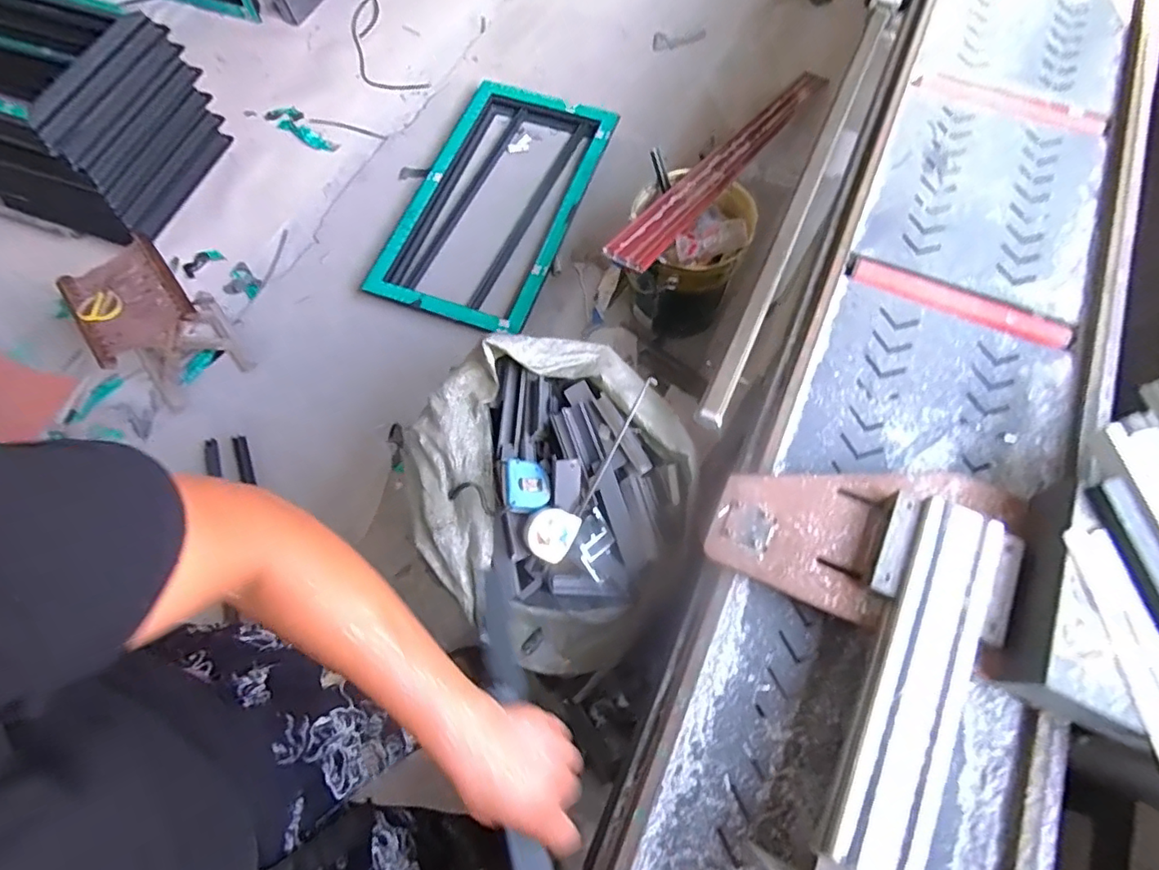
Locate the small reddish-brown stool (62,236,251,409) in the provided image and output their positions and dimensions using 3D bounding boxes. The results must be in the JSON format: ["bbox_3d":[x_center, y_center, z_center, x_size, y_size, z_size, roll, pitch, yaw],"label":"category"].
[{"bbox_3d":[-1.115,-0.298,1.483,0.278,0.271,0.322,-42,73,-13],"label":"small reddish-brown stool"}]

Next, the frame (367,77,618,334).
[{"bbox_3d":[-0.256,-0.752,1.738,0.532,0.076,0.798,18,71,9],"label":"frame"}]

